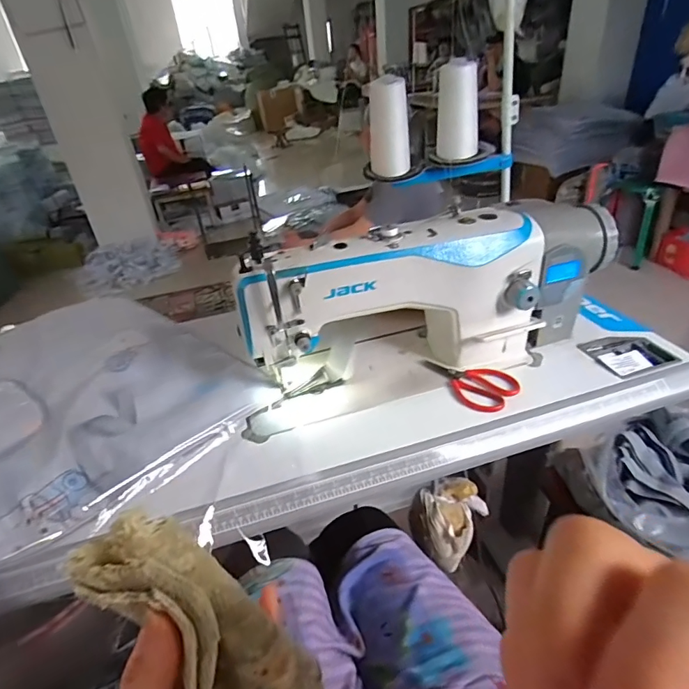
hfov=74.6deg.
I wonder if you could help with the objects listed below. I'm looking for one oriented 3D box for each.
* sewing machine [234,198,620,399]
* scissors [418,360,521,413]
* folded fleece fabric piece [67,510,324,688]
[{"bbox_3d":[0.132,-0.074,0.717,0.567,0.230,0.165,-11,34,-7],"label":"sewing machine"},{"bbox_3d":[0.188,0.054,0.713,0.086,0.012,0.155,-30,40,-32],"label":"scissors"},{"bbox_3d":[-0.075,0.149,0.234,0.142,0.050,0.048,47,46,-2],"label":"folded fleece fabric piece"}]

